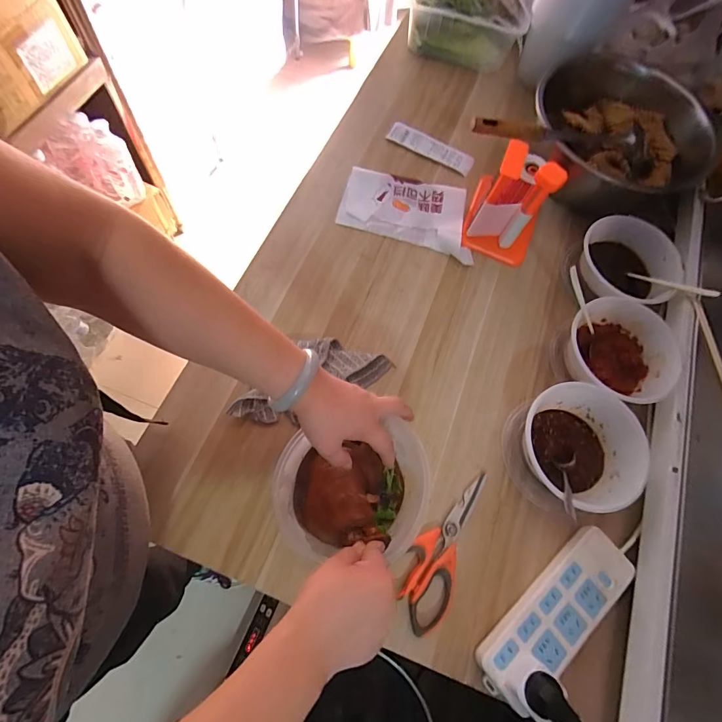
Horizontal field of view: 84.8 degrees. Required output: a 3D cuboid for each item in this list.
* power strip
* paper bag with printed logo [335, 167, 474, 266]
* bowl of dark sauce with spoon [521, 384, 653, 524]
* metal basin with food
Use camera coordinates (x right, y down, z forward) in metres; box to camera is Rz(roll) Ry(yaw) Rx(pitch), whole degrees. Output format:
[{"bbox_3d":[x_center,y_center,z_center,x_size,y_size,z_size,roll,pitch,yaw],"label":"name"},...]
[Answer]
[{"bbox_3d":[0.245,0.314,0.493,0.231,0.032,0.076,-36,77,-17],"label":"power strip"},{"bbox_3d":[0.089,-0.276,0.706,0.244,0.025,0.137,20,68,2],"label":"paper bag with printed logo"},{"bbox_3d":[0.308,0.121,0.548,0.146,0.069,0.158,2,69,-5],"label":"bowl of dark sauce with spoon"},{"bbox_3d":[0.448,-0.402,0.709,0.293,0.106,0.298,2,69,-5],"label":"metal basin with food"}]

